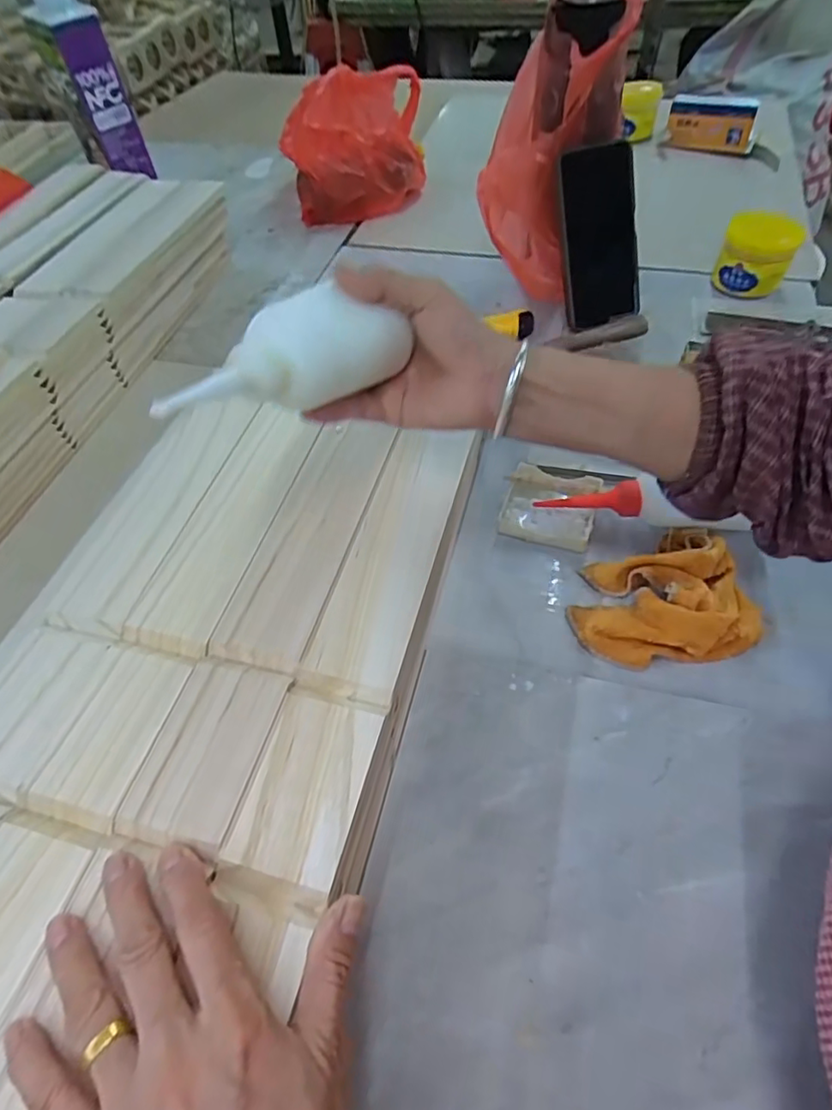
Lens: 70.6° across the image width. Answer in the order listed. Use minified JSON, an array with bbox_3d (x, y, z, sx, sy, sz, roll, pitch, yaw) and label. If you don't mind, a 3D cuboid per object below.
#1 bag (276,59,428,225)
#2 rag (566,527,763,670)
[{"bbox_3d":[-0.097,-0.596,0.850,0.185,0.141,0.198,-9,53,-2],"label":"bag"},{"bbox_3d":[0.181,0.029,0.433,0.128,0.028,0.099,-13,53,-5],"label":"rag"}]

